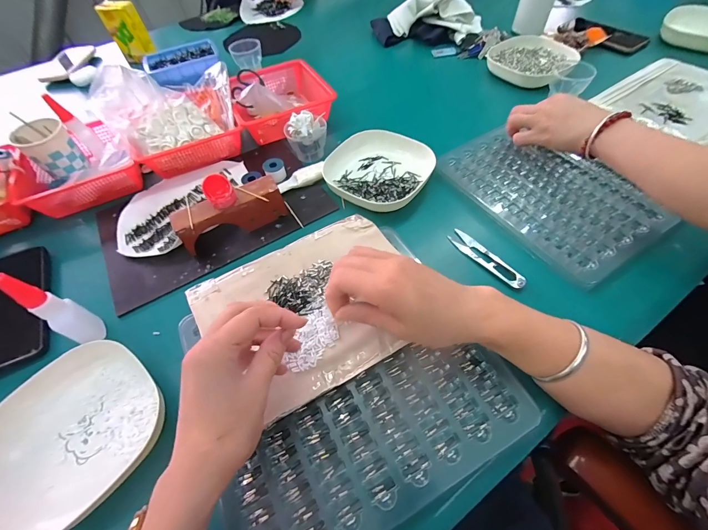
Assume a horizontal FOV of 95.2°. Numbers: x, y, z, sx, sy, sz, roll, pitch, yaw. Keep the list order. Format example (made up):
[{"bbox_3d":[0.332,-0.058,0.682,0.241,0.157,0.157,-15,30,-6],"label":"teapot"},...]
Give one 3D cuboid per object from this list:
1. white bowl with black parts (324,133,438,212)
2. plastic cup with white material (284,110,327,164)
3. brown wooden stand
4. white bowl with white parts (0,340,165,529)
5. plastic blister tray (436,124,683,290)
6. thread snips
[{"bbox_3d":[0.034,-0.139,0.469,0.138,0.031,0.126,-2,55,2],"label":"white bowl with black parts"},{"bbox_3d":[-0.070,-0.192,0.495,0.060,0.066,0.055,-2,55,2],"label":"plastic cup with white material"},{"bbox_3d":[-0.156,-0.064,0.418,0.131,0.052,0.040,-24,57,-13],"label":"brown wooden stand"},{"bbox_3d":[-0.249,0.149,0.289,0.139,0.034,0.130,-40,62,-22],"label":"white bowl with white parts"},{"bbox_3d":[0.253,-0.100,0.434,0.174,0.010,0.260,-26,57,-15],"label":"plastic blister tray"},{"bbox_3d":[0.156,-0.009,0.385,0.023,0.007,0.105,-35,55,-9],"label":"thread snips"}]

